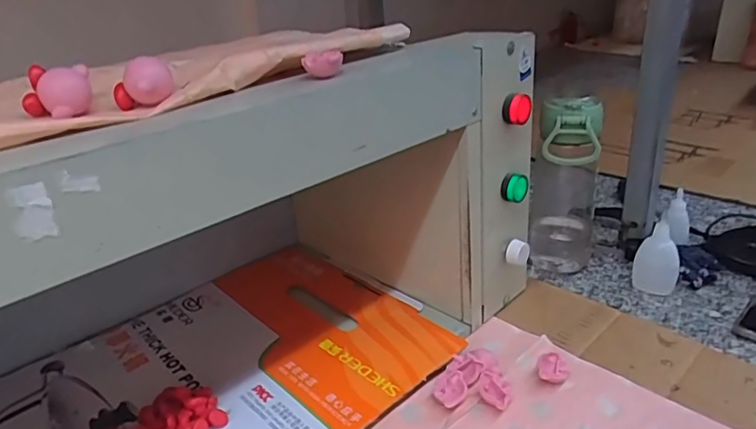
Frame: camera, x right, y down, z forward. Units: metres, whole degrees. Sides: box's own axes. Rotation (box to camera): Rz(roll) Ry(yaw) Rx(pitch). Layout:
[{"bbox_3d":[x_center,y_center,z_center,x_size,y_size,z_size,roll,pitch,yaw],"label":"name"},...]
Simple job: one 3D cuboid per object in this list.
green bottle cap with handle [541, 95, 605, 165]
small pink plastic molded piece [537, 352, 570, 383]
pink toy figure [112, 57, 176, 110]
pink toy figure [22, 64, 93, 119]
[{"bbox_3d":[0.208,-0.093,0.595,0.061,0.069,0.044,2,30,11],"label":"green bottle cap with handle"},{"bbox_3d":[0.159,0.140,0.504,0.026,0.013,0.032,6,27,15],"label":"small pink plastic molded piece"},{"bbox_3d":[-0.145,-0.082,0.340,0.027,0.030,0.024,11,33,24],"label":"pink toy figure"},{"bbox_3d":[-0.191,-0.074,0.330,0.037,0.029,0.025,-21,34,-28],"label":"pink toy figure"}]

